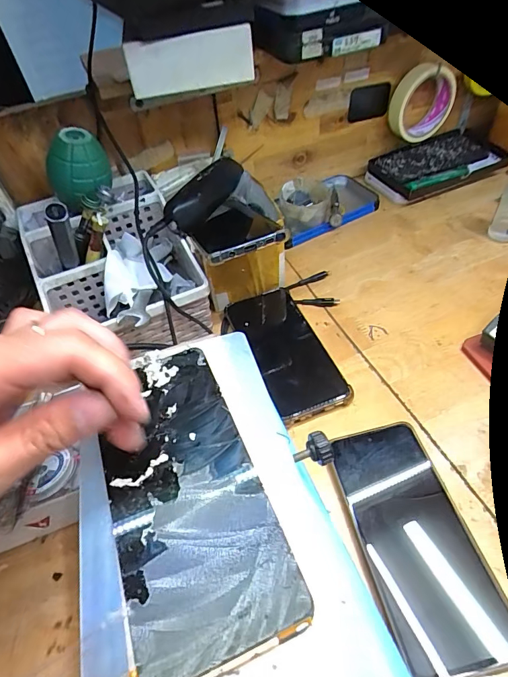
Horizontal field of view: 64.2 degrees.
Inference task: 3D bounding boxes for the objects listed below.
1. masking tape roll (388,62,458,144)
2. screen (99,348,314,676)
[{"bbox_3d":[0.236,-0.328,0.560,0.103,0.103,0.024,-25,51,-15],"label":"masking tape roll"},{"bbox_3d":[-0.034,0.067,0.203,0.075,0.006,0.158,-15,49,-7],"label":"screen"}]

